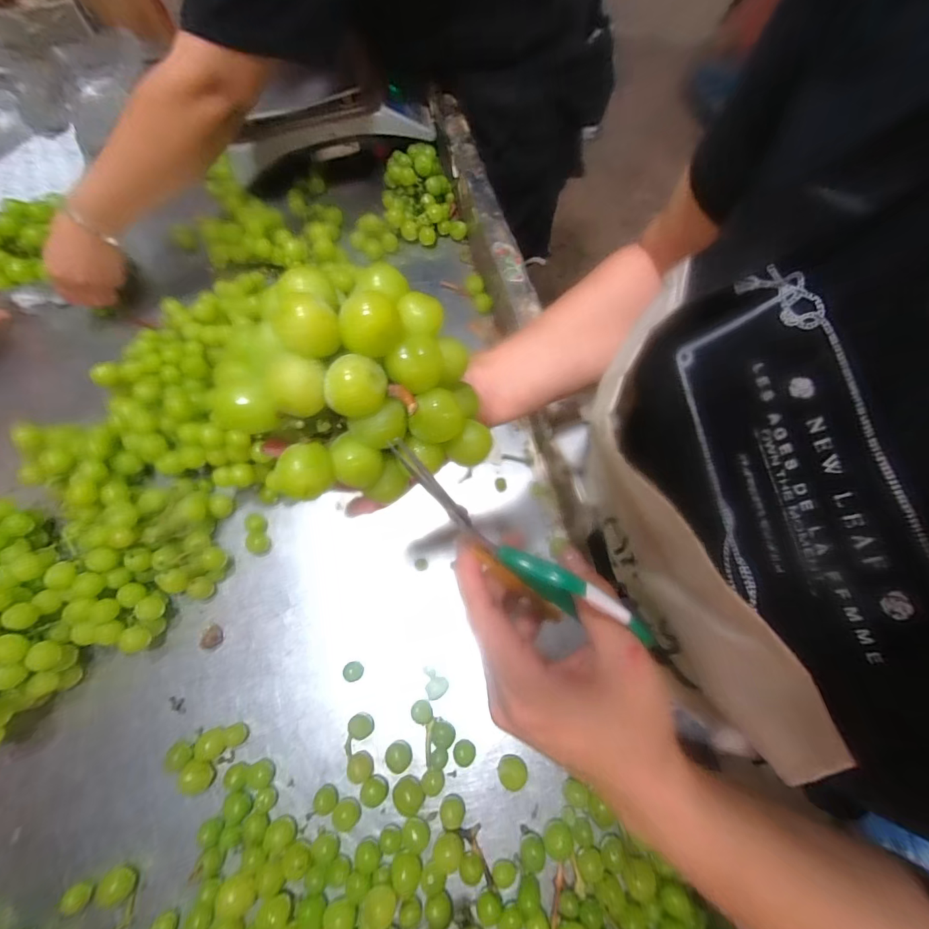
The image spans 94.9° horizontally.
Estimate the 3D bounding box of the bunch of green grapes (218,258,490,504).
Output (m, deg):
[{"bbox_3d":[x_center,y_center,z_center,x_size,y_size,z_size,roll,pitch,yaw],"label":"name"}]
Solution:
[{"bbox_3d":[-0.057,-0.041,0.207,0.116,0.071,0.093,-17,68,-4],"label":"bunch of green grapes"}]

